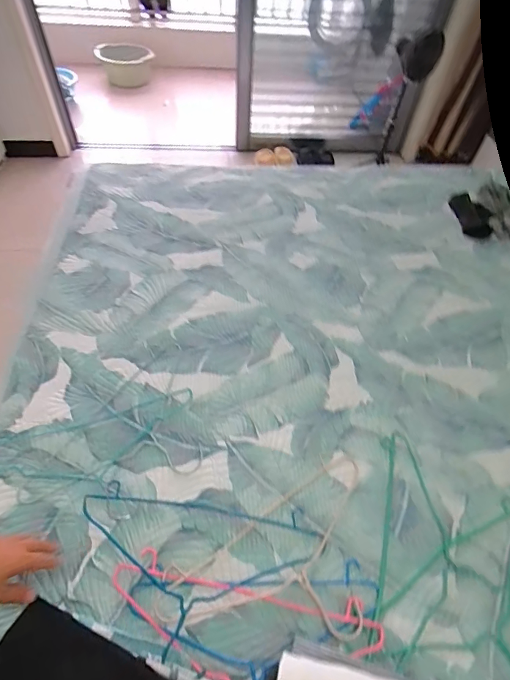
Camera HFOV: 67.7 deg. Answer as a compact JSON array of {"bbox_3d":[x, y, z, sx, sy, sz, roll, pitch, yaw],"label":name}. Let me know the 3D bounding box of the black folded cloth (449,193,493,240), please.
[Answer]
[{"bbox_3d":[0.677,-0.385,1.174,0.100,0.030,0.179,-2,54,-6],"label":"black folded cloth"}]

